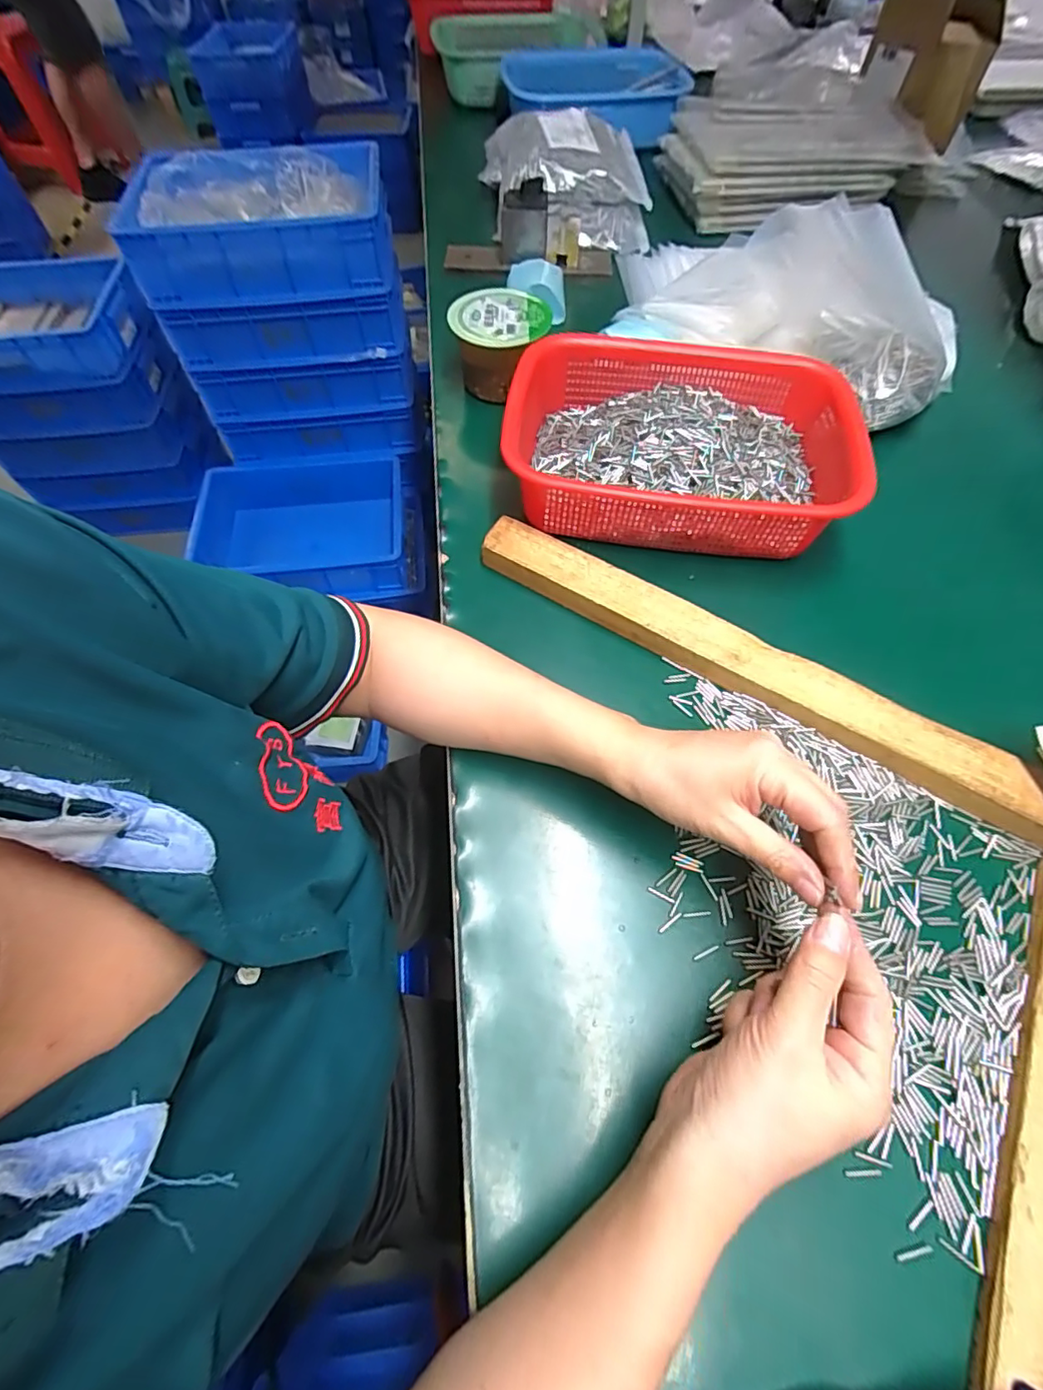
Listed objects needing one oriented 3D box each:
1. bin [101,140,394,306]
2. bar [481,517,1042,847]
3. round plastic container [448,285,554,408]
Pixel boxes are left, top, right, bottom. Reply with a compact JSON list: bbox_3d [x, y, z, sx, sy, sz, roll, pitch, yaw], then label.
[{"bbox_3d":[-0.437,-0.803,0.938,0.396,0.118,0.269,-8,61,-2],"label":"bin"},{"bbox_3d":[0.158,-0.028,0.405,0.423,0.028,0.045,30,66,17],"label":"bar"},{"bbox_3d":[-0.018,-0.358,0.559,0.101,0.062,0.101,-1,61,1],"label":"round plastic container"}]

